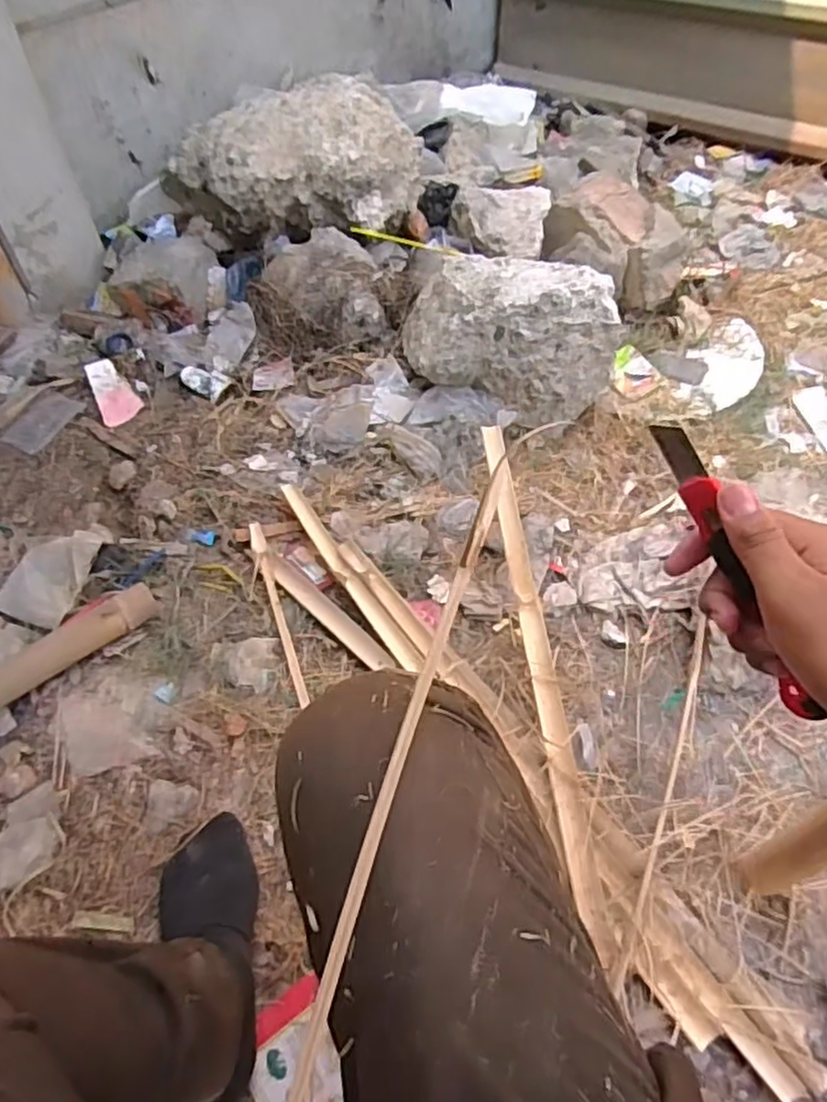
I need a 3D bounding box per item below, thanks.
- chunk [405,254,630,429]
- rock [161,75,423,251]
[{"bbox_3d":[0.161,-0.374,1.144,0.360,0.201,0.228,20,56,18],"label":"chunk"},{"bbox_3d":[-0.220,-0.699,1.250,0.467,0.168,0.230,-9,52,-3],"label":"rock"}]

